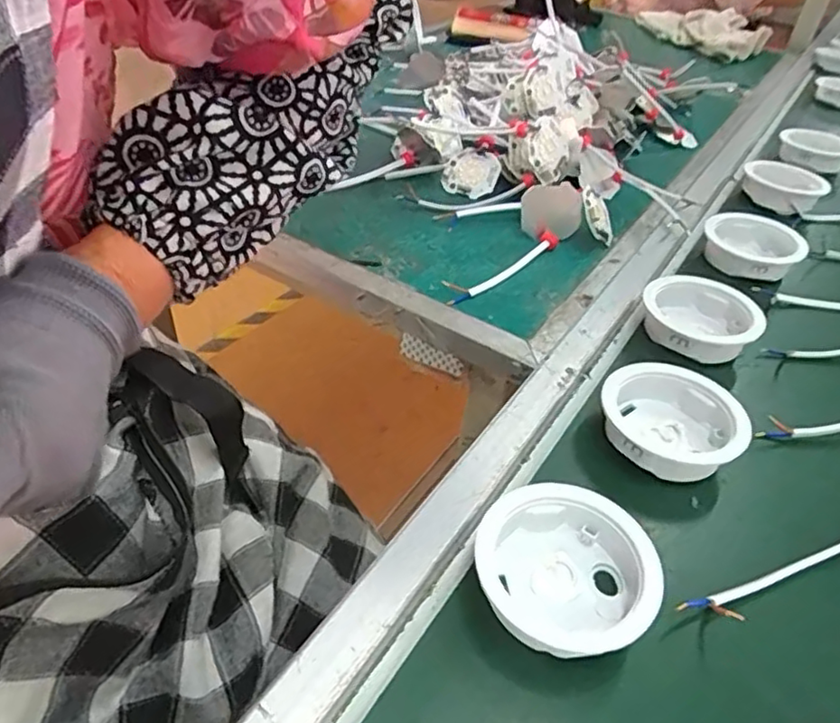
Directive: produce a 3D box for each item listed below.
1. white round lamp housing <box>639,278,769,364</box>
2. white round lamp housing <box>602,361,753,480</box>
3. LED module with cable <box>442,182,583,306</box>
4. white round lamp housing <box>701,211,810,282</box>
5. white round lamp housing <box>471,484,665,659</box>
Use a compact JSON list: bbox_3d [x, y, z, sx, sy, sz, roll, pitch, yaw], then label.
[{"bbox_3d":[0.179,-0.027,0.413,0.074,0.028,0.070,30,46,27],"label":"white round lamp housing"},{"bbox_3d":[0.133,0.034,0.340,0.070,0.028,0.070,3,39,-3],"label":"white round lamp housing"},{"bbox_3d":[0.073,-0.089,0.477,0.044,0.038,0.161,28,45,26],"label":"LED module with cable"},{"bbox_3d":[0.258,-0.089,0.497,0.072,0.029,0.080,28,45,26],"label":"white round lamp housing"},{"bbox_3d":[0.060,0.087,0.268,0.068,0.030,0.060,2,40,-4],"label":"white round lamp housing"}]

